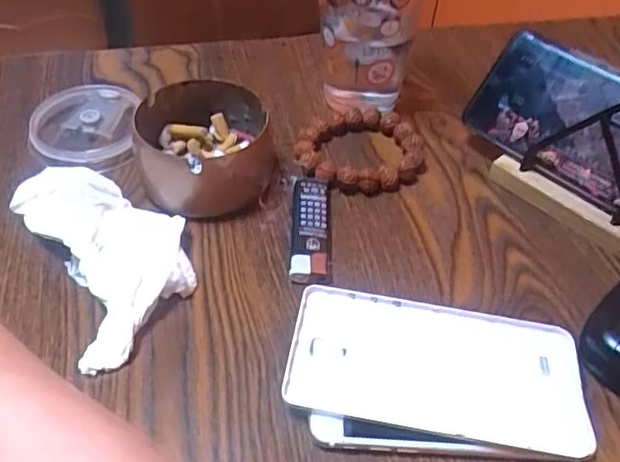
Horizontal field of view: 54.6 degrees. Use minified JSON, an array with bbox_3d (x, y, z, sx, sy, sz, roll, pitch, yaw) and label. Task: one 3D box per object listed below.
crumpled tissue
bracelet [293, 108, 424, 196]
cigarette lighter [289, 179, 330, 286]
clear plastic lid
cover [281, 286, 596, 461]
[{"bbox_3d":[-0.117,0.009,0.350,0.075,0.020,0.142,-24,53,-23],"label":"crumpled tissue"},{"bbox_3d":[0.033,-0.057,0.419,0.086,0.015,0.077,-28,54,-25],"label":"bracelet"},{"bbox_3d":[0.000,0.000,0.370,0.023,0.012,0.084,2,47,0],"label":"cigarette lighter"},{"bbox_3d":[-0.160,-0.074,0.427,0.069,0.017,0.076,-5,48,-7],"label":"clear plastic lid"},{"bbox_3d":[0.064,0.071,0.306,0.146,0.014,0.071,9,48,6],"label":"cover"}]

